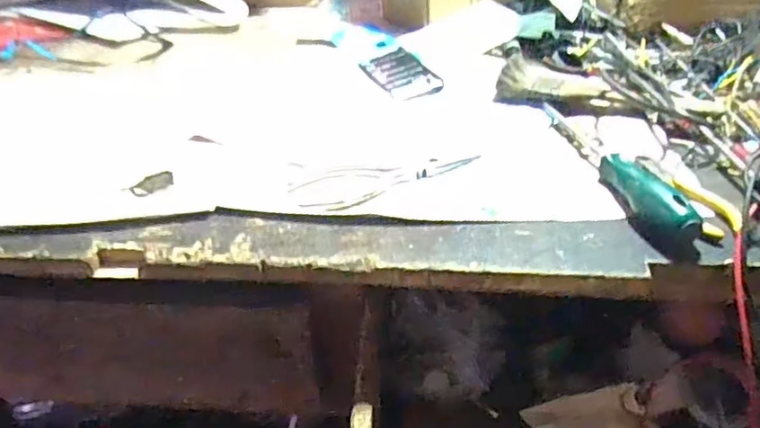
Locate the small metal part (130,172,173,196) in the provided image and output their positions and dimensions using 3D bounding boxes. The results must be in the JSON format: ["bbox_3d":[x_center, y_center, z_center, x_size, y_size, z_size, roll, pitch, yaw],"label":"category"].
[{"bbox_3d":[-0.180,-0.026,0.472,0.024,0.004,0.035,30,46,34],"label":"small metal part"}]

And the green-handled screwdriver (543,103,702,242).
[{"bbox_3d":[0.179,-0.045,0.458,0.026,0.031,0.192,-6,37,-8],"label":"green-handled screwdriver"}]

